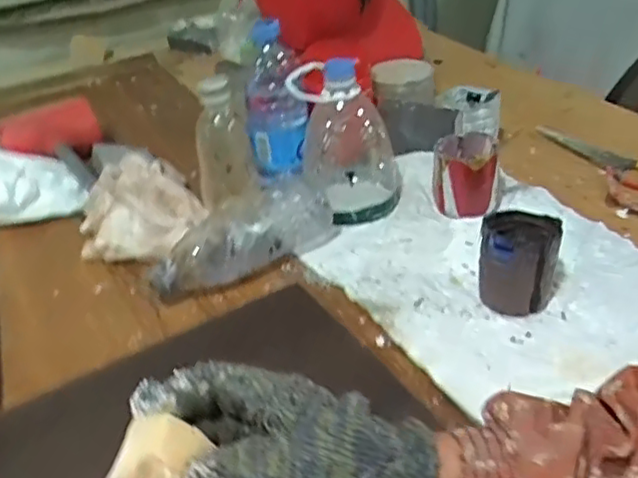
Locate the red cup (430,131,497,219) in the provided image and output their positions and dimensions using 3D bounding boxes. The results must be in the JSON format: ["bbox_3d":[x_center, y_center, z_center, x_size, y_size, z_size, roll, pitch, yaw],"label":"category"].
[{"bbox_3d":[0.154,-0.067,0.710,0.069,0.073,0.066,0,34,10],"label":"red cup"}]

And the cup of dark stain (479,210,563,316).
[{"bbox_3d":[0.176,0.019,0.591,0.063,0.078,0.058,-5,34,3],"label":"cup of dark stain"}]

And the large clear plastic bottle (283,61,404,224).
[{"bbox_3d":[0.027,-0.099,0.697,0.107,0.161,0.080,1,37,9],"label":"large clear plastic bottle"}]

